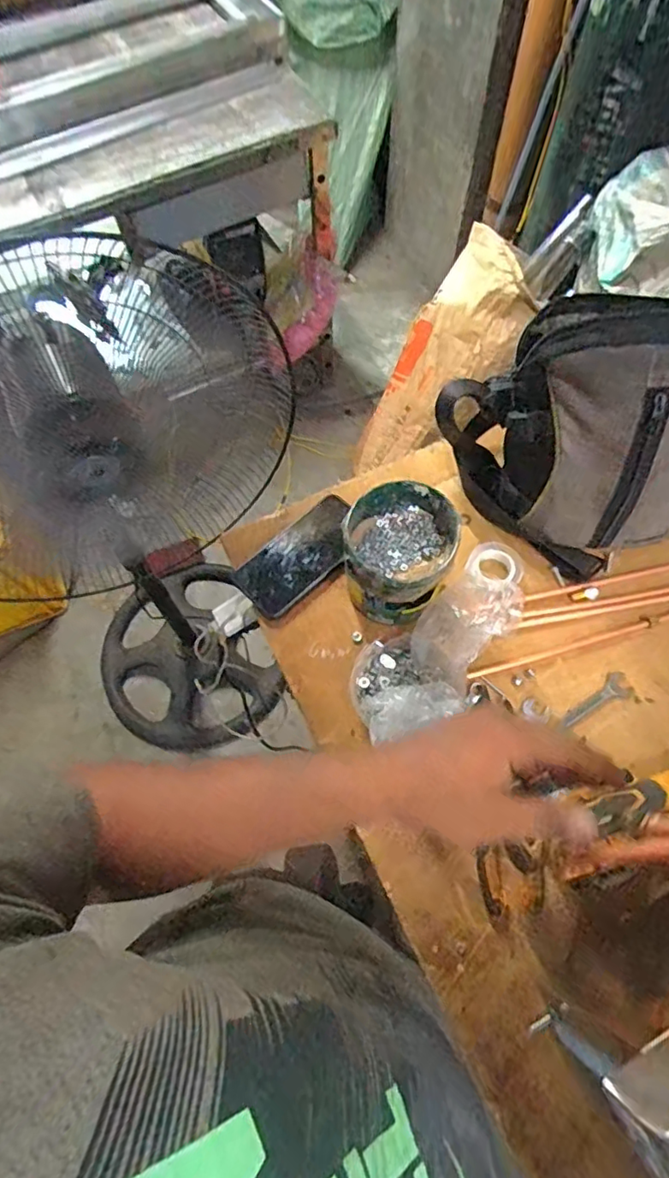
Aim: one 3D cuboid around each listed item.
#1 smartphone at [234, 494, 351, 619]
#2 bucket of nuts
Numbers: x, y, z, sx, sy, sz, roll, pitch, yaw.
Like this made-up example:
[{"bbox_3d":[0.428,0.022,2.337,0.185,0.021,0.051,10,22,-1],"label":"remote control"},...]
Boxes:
[{"bbox_3d":[-0.041,-0.042,0.687,0.077,0.010,0.164,42,73,17],"label":"smartphone"},{"bbox_3d":[0.068,-0.033,0.617,0.108,0.118,0.119,25,69,12],"label":"bucket of nuts"}]

